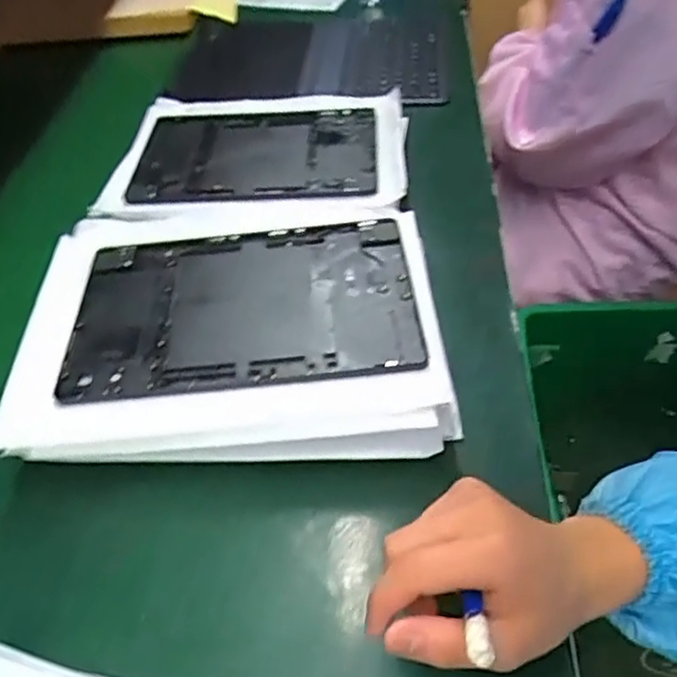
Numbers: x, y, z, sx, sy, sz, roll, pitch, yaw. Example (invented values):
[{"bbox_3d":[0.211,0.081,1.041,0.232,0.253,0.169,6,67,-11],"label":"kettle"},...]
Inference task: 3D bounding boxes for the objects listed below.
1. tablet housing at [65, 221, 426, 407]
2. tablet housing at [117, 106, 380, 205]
[{"bbox_3d":[-0.067,-0.027,0.469,0.234,0.009,0.152,-6,46,1],"label":"tablet housing"},{"bbox_3d":[-0.080,-0.185,0.662,0.232,0.015,0.156,-1,46,7],"label":"tablet housing"}]

